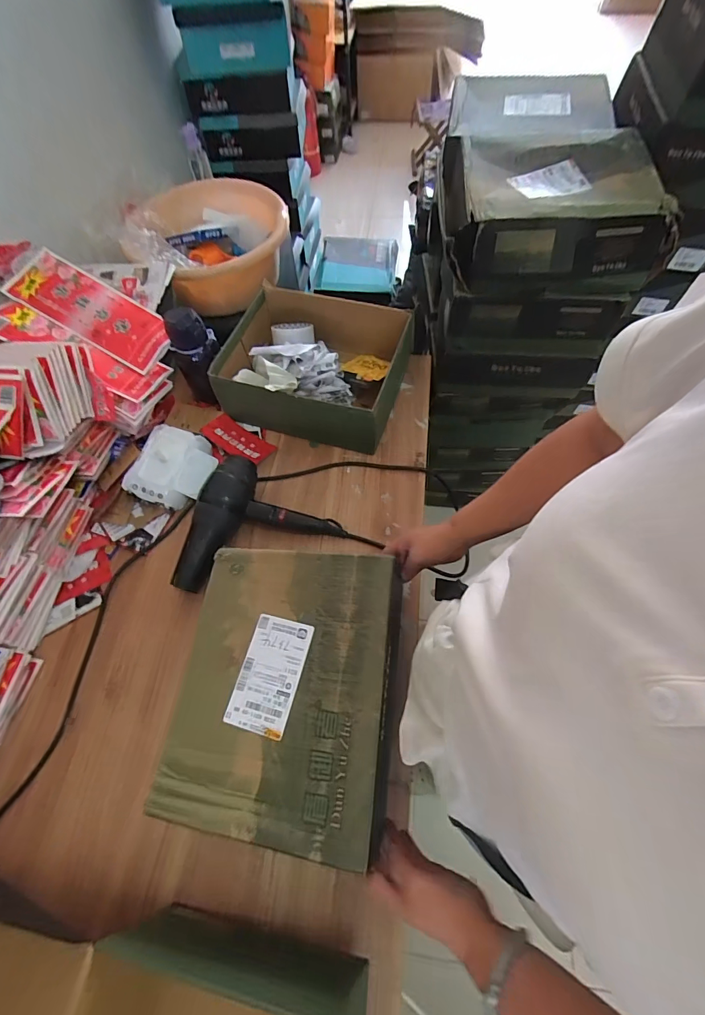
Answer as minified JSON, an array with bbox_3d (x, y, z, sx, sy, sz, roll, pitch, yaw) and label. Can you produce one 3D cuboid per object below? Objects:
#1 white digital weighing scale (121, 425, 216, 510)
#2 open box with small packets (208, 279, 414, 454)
[{"bbox_3d":[-0.327,-0.073,0.751,0.127,0.045,0.146,26,72,-6],"label":"white digital weighing scale"},{"bbox_3d":[-0.075,-0.278,0.812,0.325,0.128,0.267,13,64,9],"label":"open box with small packets"}]

